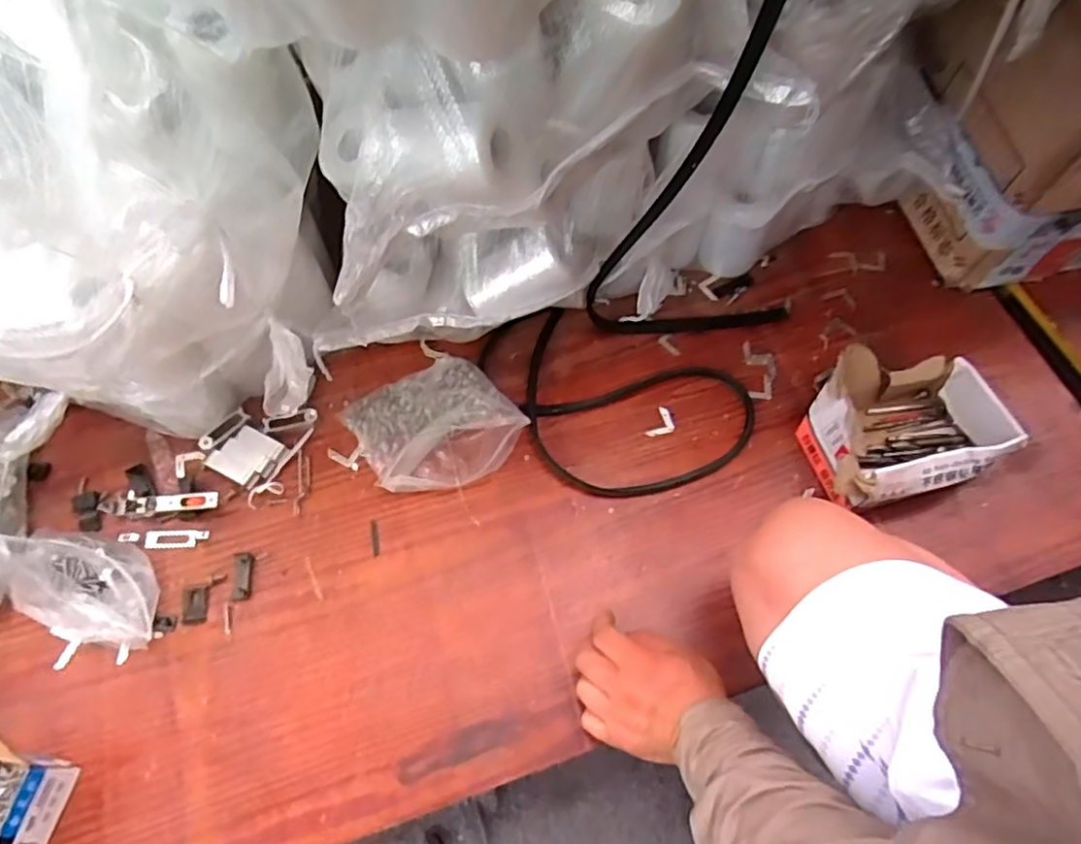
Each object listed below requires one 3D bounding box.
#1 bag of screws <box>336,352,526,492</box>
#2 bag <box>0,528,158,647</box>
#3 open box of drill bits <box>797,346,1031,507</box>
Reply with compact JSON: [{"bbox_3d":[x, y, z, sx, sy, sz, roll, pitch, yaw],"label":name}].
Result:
[{"bbox_3d":[-0.108,0.001,0.674,0.157,0.047,0.138,-26,68,-15],"label":"bag of screws"},{"bbox_3d":[-0.404,0.133,0.571,0.156,0.102,0.084,17,65,8],"label":"bag"},{"bbox_3d":[0.348,-0.001,0.660,0.171,0.073,0.153,-12,64,-7],"label":"open box of drill bits"}]

